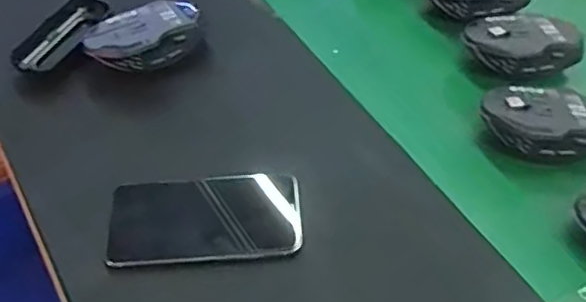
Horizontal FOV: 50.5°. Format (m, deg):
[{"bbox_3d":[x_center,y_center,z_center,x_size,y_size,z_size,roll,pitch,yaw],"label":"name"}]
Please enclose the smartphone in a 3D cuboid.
[{"bbox_3d":[-0.073,0.056,0.511,0.154,0.009,0.074,-5,60,2],"label":"smartphone"}]

